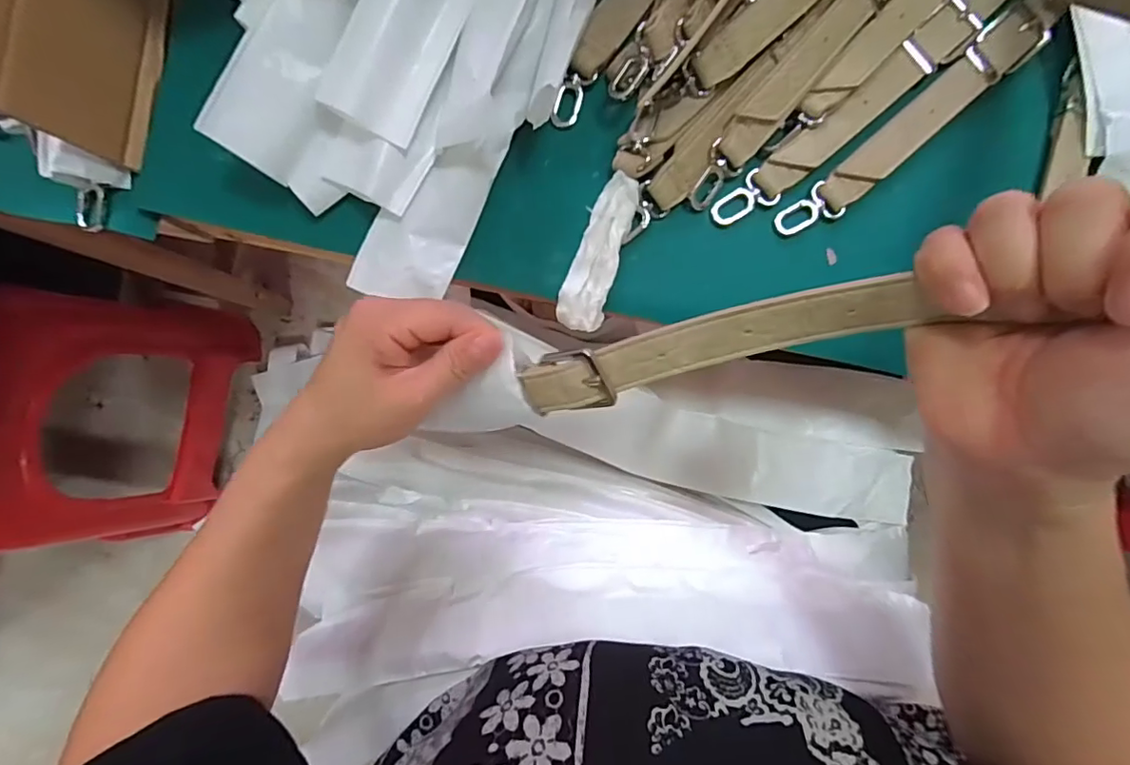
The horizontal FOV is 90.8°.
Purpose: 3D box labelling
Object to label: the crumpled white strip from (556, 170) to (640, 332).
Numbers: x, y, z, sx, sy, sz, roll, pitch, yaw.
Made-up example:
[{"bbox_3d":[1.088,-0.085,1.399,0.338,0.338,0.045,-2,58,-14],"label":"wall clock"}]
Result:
[{"bbox_3d":[0.020,-0.080,0.342,0.029,0.012,0.095,16,87,-1],"label":"crumpled white strip"}]

